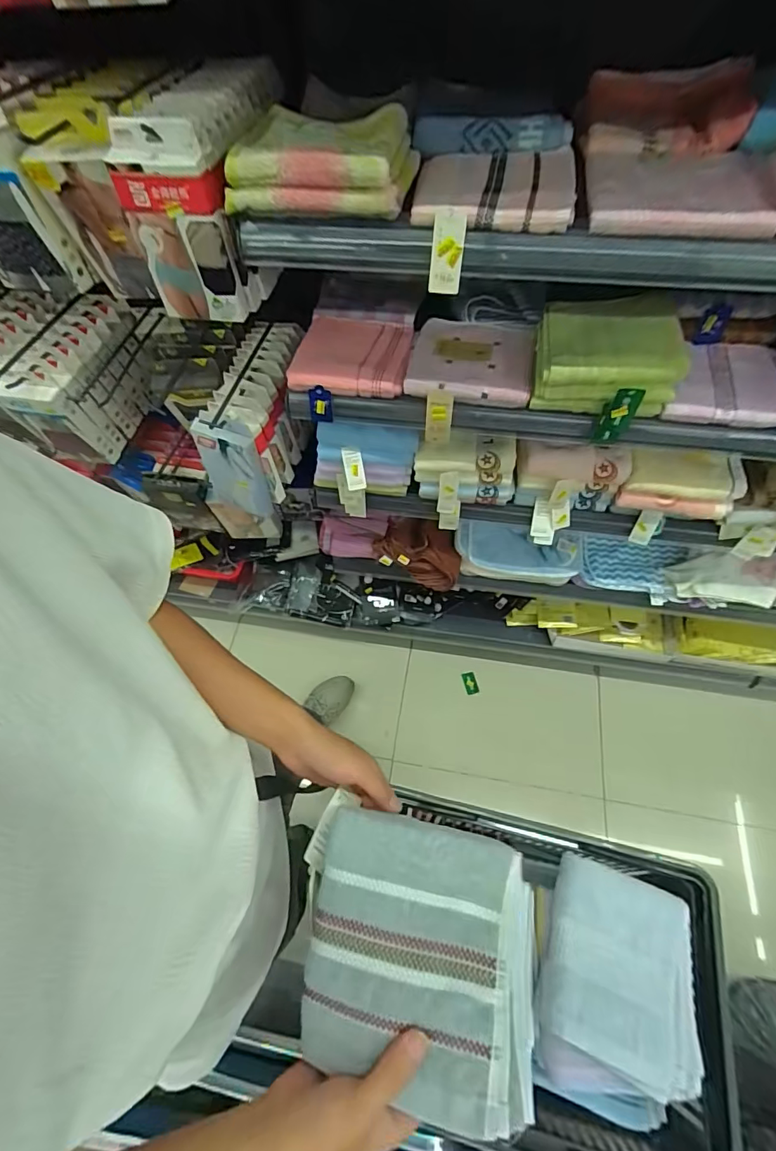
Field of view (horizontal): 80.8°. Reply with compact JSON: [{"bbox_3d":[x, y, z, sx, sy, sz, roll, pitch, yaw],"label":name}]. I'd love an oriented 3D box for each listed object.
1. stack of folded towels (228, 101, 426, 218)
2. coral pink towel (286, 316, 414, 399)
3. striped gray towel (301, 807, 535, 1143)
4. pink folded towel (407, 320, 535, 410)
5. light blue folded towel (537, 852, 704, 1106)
[{"bbox_3d":[-0.071,-0.475,0.518,0.190,0.055,0.150,7,61,6],"label":"stack of folded towels"},{"bbox_3d":[-0.060,-0.371,0.765,0.189,0.035,0.164,7,61,6],"label":"coral pink towel"},{"bbox_3d":[0.027,0.301,0.370,0.178,0.036,0.174,8,61,7],"label":"striped gray towel"},{"bbox_3d":[0.134,-0.359,0.744,0.194,0.039,0.182,8,61,7],"label":"pink folded towel"},{"bbox_3d":[0.283,0.469,0.542,0.180,0.046,0.190,16,62,11],"label":"light blue folded towel"}]

